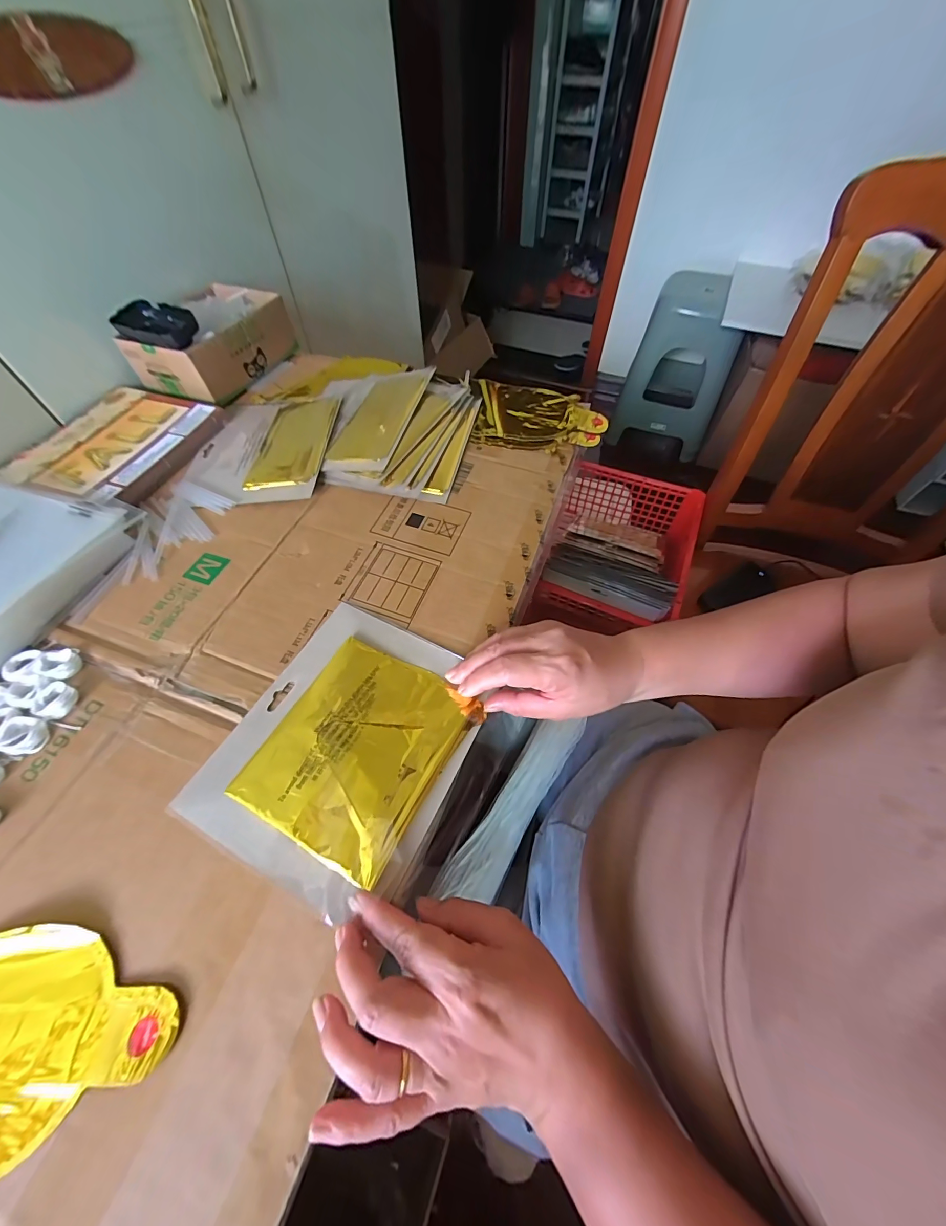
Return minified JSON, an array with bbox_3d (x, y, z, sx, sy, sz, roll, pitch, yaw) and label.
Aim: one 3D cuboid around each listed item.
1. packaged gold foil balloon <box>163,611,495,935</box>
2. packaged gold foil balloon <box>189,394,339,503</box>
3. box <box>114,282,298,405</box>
[{"bbox_3d":[-0.095,0.091,0.304,0.161,0.015,0.191,25,61,13],"label":"packaged gold foil balloon"},{"bbox_3d":[-0.249,-0.205,0.480,0.154,0.013,0.189,0,59,-1],"label":"packaged gold foil balloon"},{"bbox_3d":[-0.357,-0.379,0.547,0.138,0.072,0.186,24,61,13],"label":"box"}]

